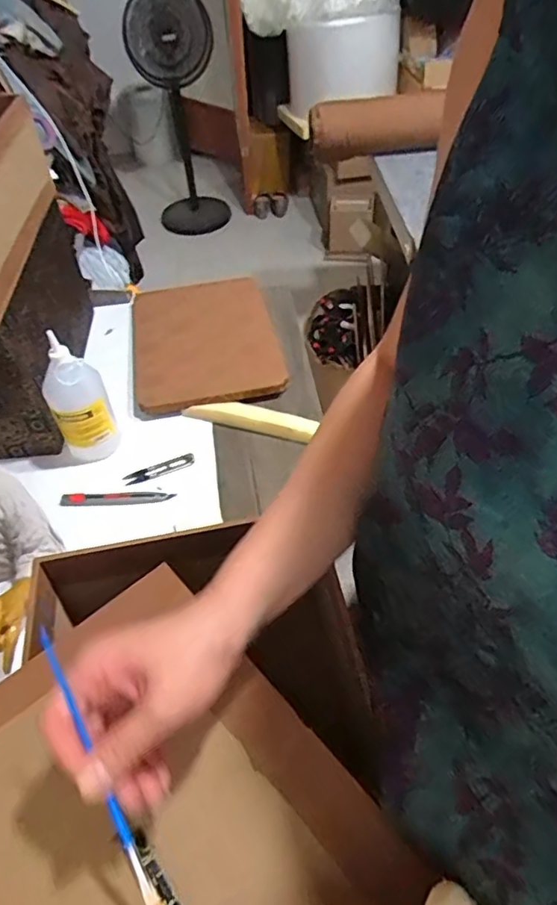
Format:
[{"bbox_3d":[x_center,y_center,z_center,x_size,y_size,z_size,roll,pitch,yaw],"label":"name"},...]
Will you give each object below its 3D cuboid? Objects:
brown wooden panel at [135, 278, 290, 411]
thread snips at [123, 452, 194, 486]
[{"bbox_3d":[-0.140,-0.218,1.038,0.249,0.029,0.408,-8,38,-6],"label":"brown wooden panel"},{"bbox_3d":[-0.173,0.025,0.822,0.104,0.007,0.025,-19,50,-13],"label":"thread snips"}]

